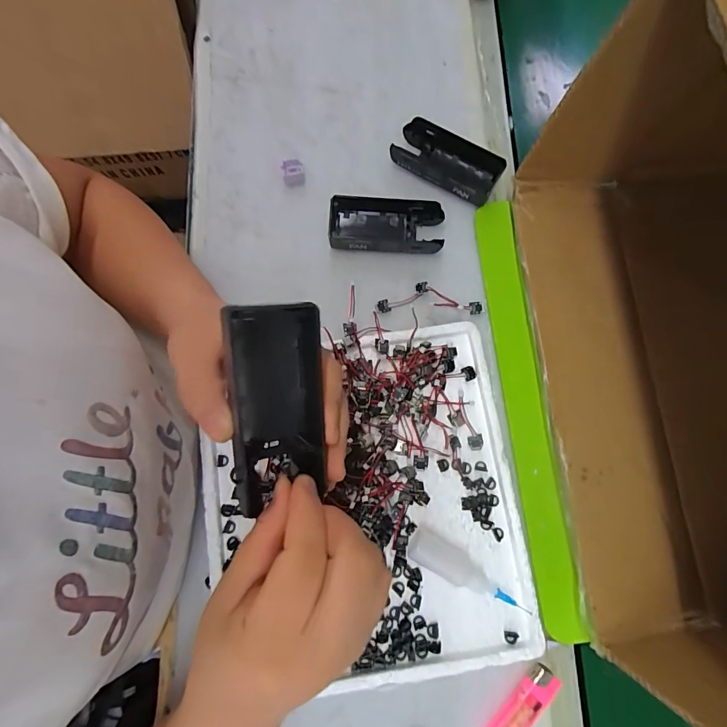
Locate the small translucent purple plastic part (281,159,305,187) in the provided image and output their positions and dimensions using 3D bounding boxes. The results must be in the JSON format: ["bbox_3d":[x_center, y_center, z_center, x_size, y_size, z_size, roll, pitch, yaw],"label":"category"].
[{"bbox_3d":[-0.070,-0.190,0.409,0.021,0.018,0.021,-12,80,-2],"label":"small translucent purple plastic part"}]

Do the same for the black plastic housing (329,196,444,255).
[{"bbox_3d":[0.022,-0.132,0.396,0.106,0.026,0.048,0,79,0],"label":"black plastic housing"}]

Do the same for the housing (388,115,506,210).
[{"bbox_3d":[0.083,-0.201,0.409,0.107,0.023,0.047,32,81,6],"label":"housing"}]

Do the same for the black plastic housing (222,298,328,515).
[{"bbox_3d":[-0.046,0.021,0.213,0.047,0.031,0.100,-2,98,-9],"label":"black plastic housing"}]

